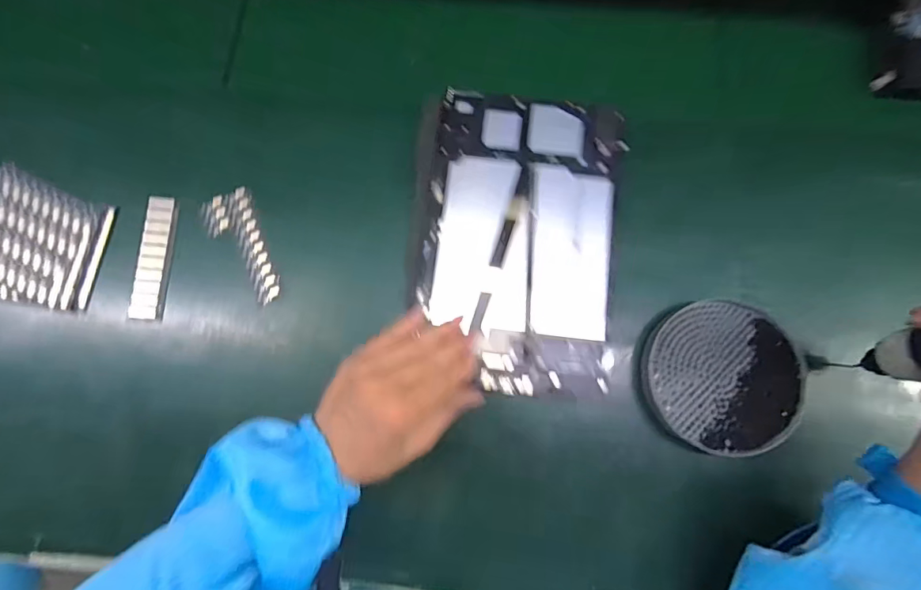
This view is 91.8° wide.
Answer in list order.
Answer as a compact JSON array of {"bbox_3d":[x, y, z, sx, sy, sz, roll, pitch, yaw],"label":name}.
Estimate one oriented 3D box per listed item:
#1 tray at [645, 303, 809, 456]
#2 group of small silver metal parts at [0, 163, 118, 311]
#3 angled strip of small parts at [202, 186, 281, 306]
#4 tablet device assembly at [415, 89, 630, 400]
[{"bbox_3d":[0.203,0.063,0.348,0.109,0.023,0.109,0,82,1],"label":"tray"},{"bbox_3d":[-0.355,-0.047,0.369,0.122,0.008,0.104,10,82,3],"label":"group of small silver metal parts"},{"bbox_3d":[-0.178,-0.039,0.369,0.040,0.004,0.099,-27,82,-3],"label":"angled strip of small parts"},{"bbox_3d":[0.048,-0.046,0.355,0.150,0.011,0.238,6,82,2],"label":"tablet device assembly"}]

